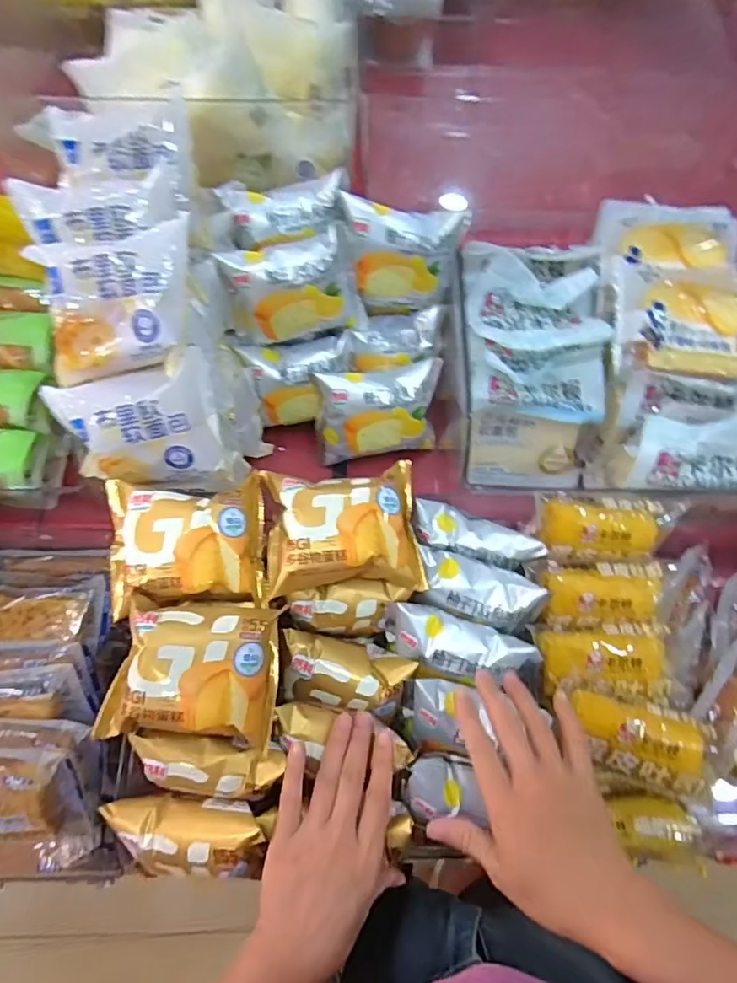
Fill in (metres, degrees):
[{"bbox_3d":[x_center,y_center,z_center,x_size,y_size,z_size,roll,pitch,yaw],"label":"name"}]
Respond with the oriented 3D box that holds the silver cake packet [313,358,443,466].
[{"bbox_3d":[0.009,-0.078,0.577,0.122,0.095,0.042,-5,36,-2],"label":"silver cake packet"}]

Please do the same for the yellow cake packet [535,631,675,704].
[{"bbox_3d":[0.201,0.145,0.476,0.108,0.033,0.049,5,68,-1],"label":"yellow cake packet"}]

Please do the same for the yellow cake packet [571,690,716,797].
[{"bbox_3d":[0.213,0.195,0.444,0.103,0.034,0.052,14,69,3],"label":"yellow cake packet"}]

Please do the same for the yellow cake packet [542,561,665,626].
[{"bbox_3d":[0.201,0.086,0.490,0.097,0.032,0.055,0,69,-3],"label":"yellow cake packet"}]

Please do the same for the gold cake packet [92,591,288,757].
[{"bbox_3d":[-0.124,0.128,0.402,0.117,0.042,0.102,8,68,0],"label":"gold cake packet"}]

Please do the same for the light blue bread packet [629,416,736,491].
[{"bbox_3d":[0.300,-0.037,0.507,0.136,0.075,0.042,-1,26,5],"label":"light blue bread packet"}]

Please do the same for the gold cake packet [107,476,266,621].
[{"bbox_3d":[-0.142,0.038,0.443,0.120,0.044,0.100,-4,69,-4],"label":"gold cake packet"}]

